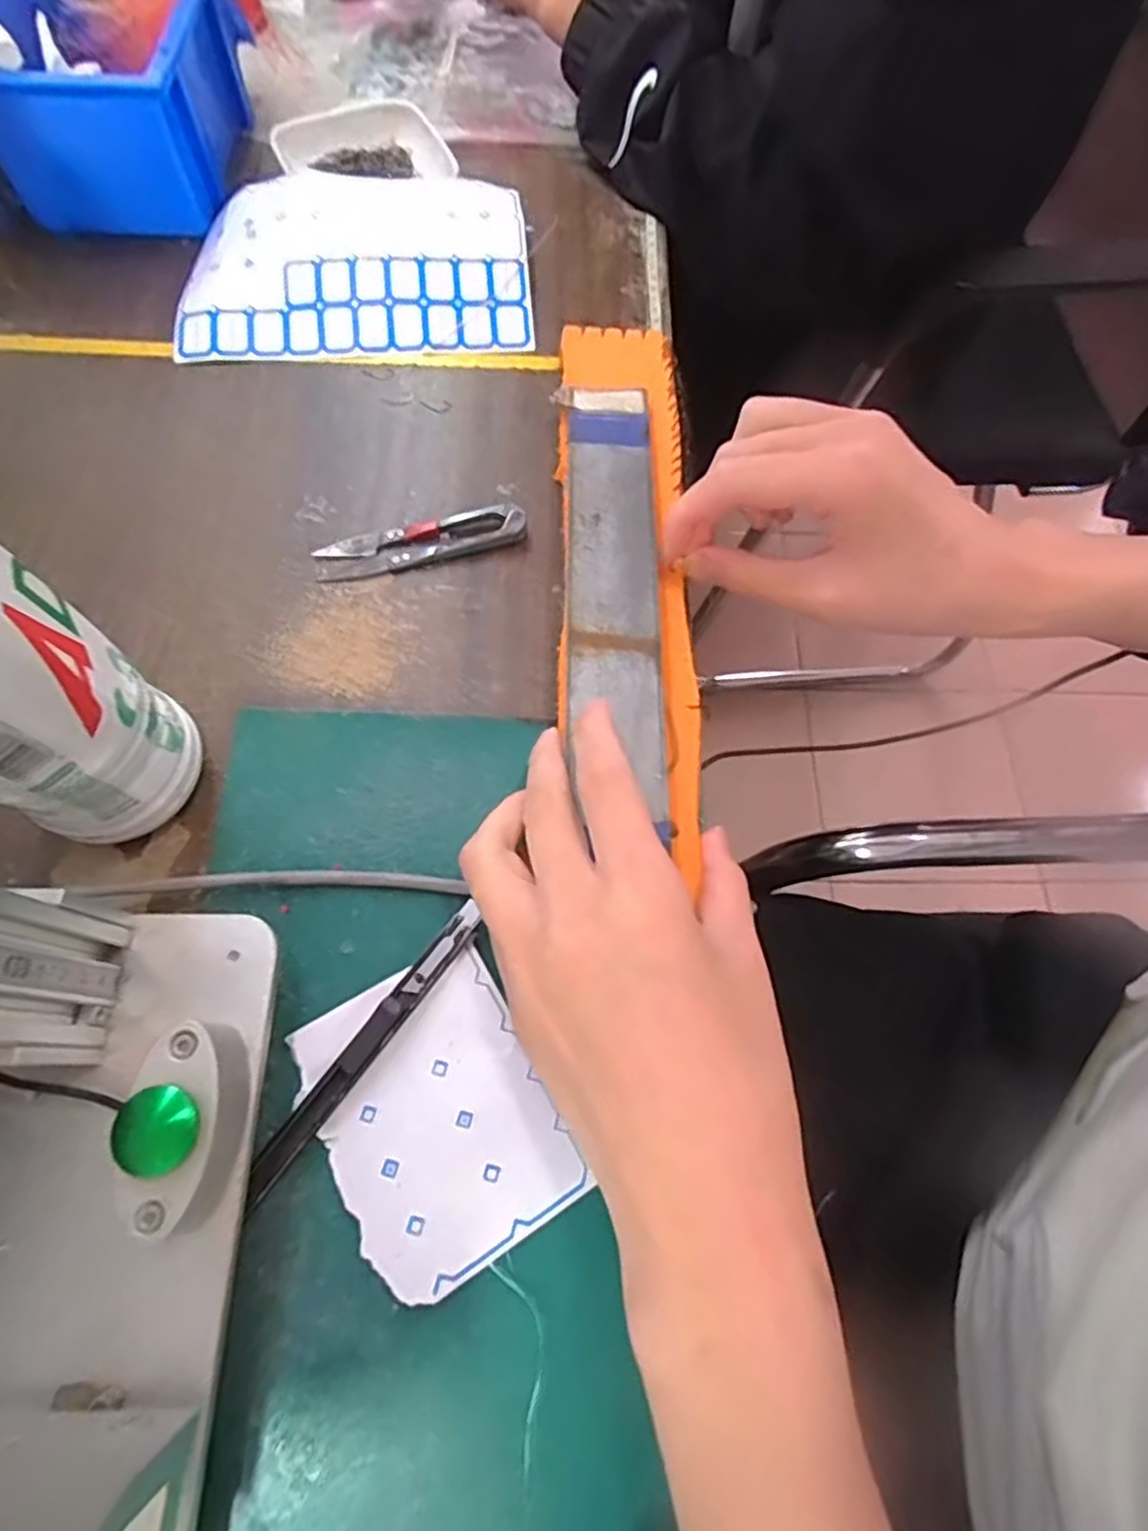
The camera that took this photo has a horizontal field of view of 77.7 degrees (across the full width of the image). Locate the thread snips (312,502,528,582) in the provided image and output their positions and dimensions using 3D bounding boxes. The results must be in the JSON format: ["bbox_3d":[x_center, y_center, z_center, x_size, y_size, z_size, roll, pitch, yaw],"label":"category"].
[{"bbox_3d":[-0.074,-0.110,0.351,0.101,0.010,0.025,-17,69,-9],"label":"thread snips"}]

